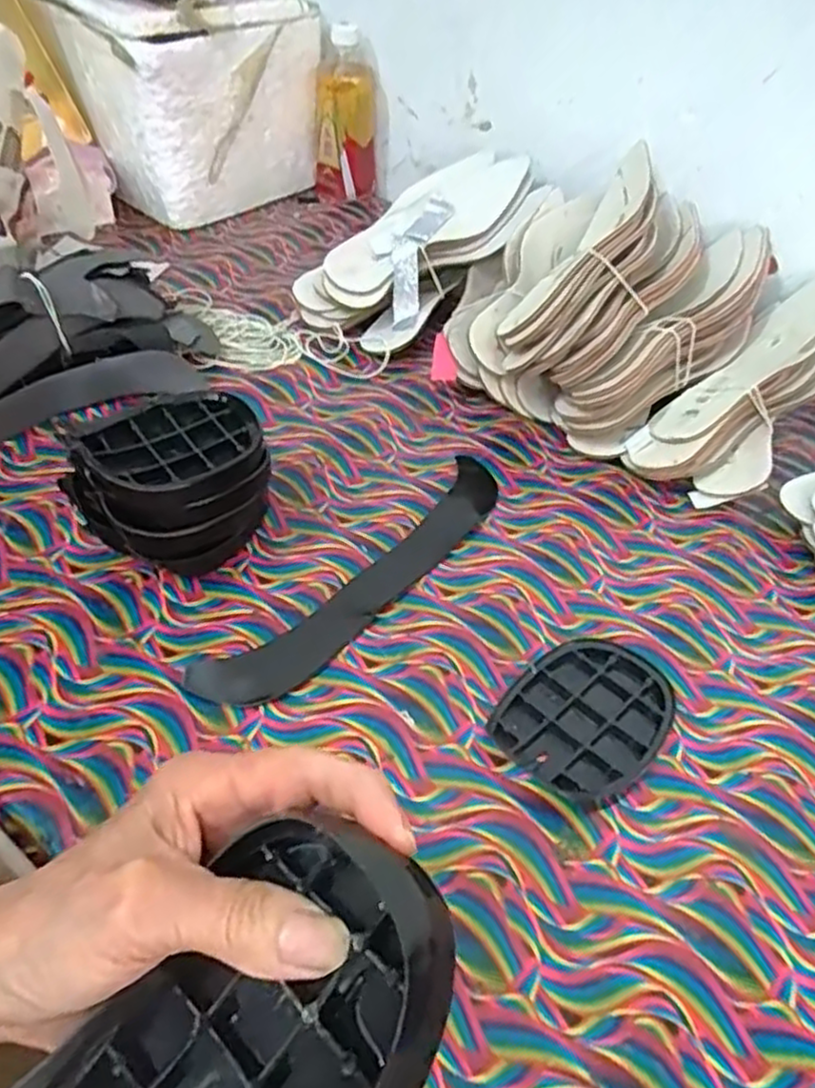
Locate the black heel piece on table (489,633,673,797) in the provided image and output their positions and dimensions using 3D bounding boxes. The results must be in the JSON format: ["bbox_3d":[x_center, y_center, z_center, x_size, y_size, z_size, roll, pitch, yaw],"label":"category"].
[{"bbox_3d":[0.110,0.104,0.435,0.084,0.018,0.105,38,54,26],"label":"black heel piece on table"}]

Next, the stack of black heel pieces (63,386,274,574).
[{"bbox_3d":[-0.155,-0.036,0.481,0.124,0.099,0.091,-26,55,-26],"label":"stack of black heel pieces"}]

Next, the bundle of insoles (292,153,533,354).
[{"bbox_3d":[0.018,-0.311,0.735,0.132,0.064,0.296,34,69,24],"label":"bundle of insoles"}]

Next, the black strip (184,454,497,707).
[{"bbox_3d":[-0.023,0.019,0.507,0.053,0.009,0.289,34,53,23],"label":"black strip"}]

